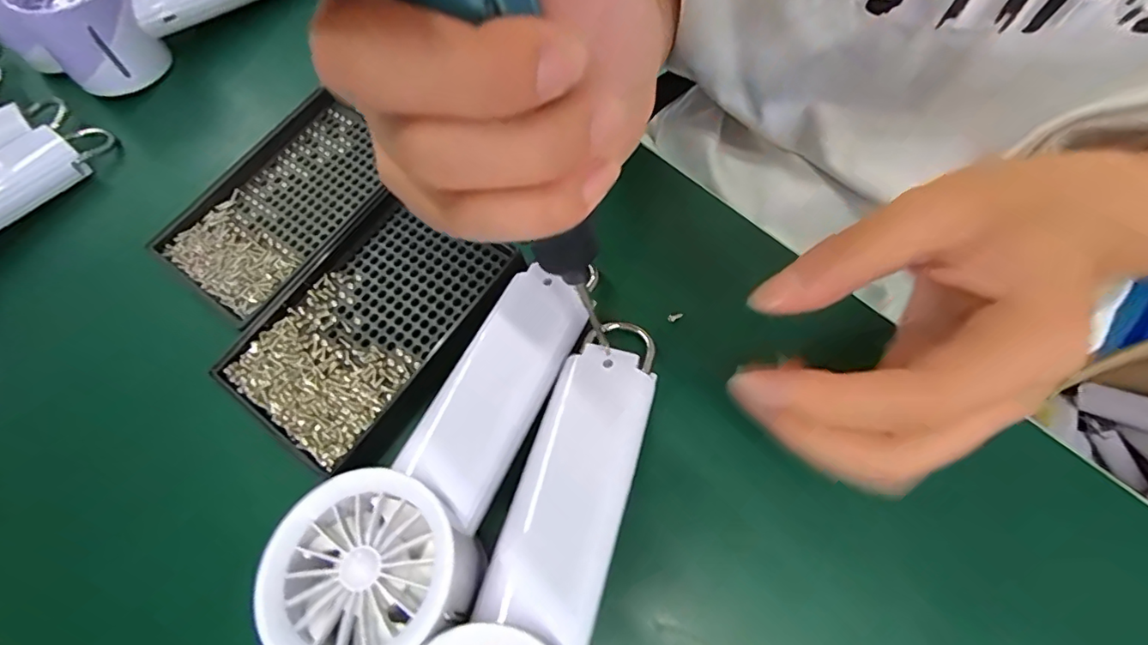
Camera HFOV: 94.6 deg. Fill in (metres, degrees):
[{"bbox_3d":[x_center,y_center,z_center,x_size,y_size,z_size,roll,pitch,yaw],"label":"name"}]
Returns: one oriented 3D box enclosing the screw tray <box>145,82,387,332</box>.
[{"bbox_3d":[-0.162,-0.071,0.300,0.088,0.014,0.133,30,73,18],"label":"screw tray"}]

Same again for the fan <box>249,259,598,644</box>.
[{"bbox_3d":[-0.039,0.046,0.210,0.066,0.046,0.173,27,69,18],"label":"fan"}]

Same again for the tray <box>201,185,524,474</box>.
[{"bbox_3d":[-0.100,-0.003,0.257,0.094,0.017,0.129,33,74,19],"label":"tray"}]

